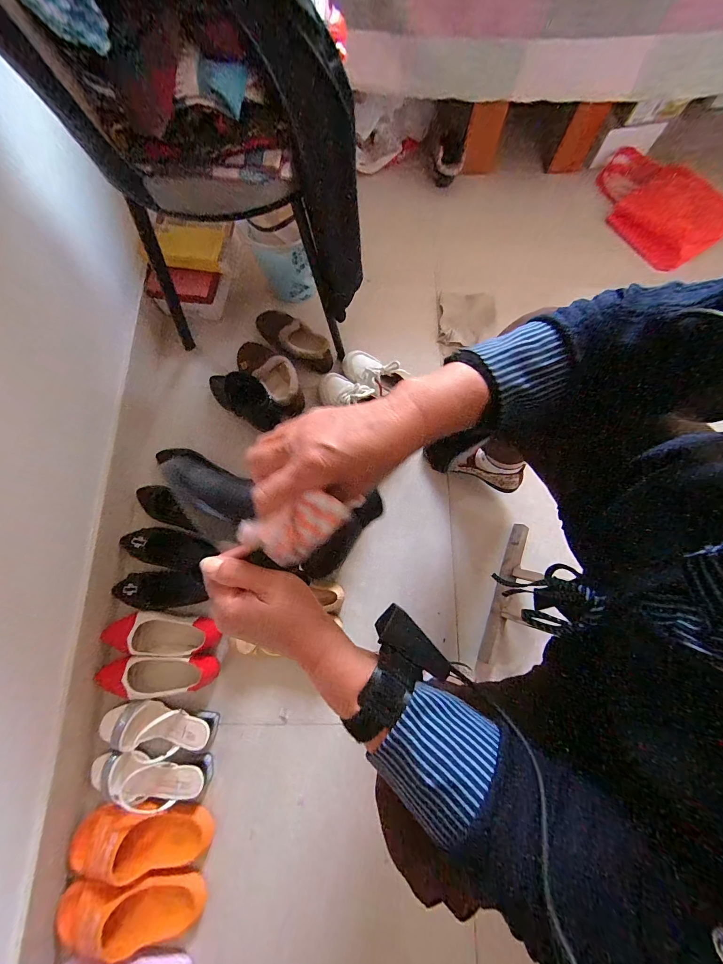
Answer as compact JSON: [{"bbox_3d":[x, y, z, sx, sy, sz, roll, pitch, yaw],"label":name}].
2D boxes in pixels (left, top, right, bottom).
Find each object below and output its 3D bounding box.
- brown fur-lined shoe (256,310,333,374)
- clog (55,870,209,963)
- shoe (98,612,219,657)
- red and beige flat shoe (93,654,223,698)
[{"bbox_3d":[-0.178,-0.383,0.903,0.241,0.080,0.096,41,79,9],"label":"brown fur-lined shoe"},{"bbox_3d":[-0.431,0.789,0.614,0.259,0.070,0.107,-1,76,-1],"label":"clog"},{"bbox_3d":[-0.435,0.331,0.740,0.204,0.050,0.083,6,76,1],"label":"shoe"},{"bbox_3d":[-0.418,0.405,0.712,0.241,0.048,0.079,-4,76,-2],"label":"red and beige flat shoe"}]

